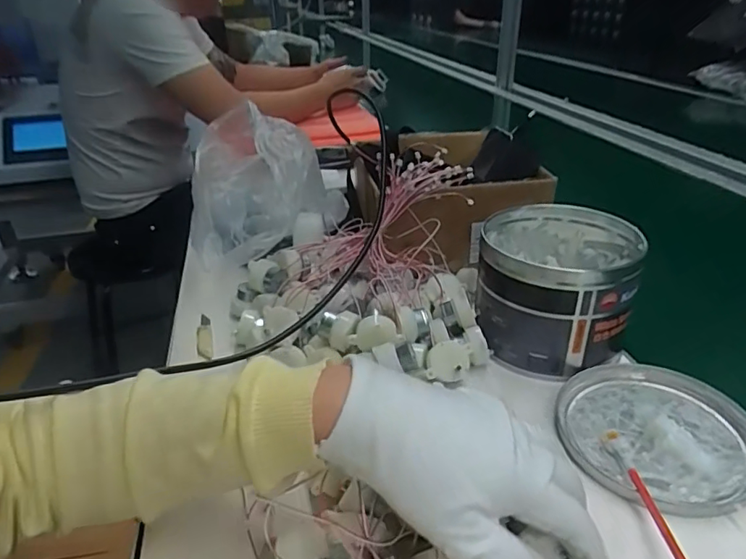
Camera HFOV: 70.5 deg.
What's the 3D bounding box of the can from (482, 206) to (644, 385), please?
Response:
[{"bbox_3d":[0.159,0.008,0.461,0.124,0.098,0.130,-2,29,1],"label":"can"}]

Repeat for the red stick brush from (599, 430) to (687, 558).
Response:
[{"bbox_3d":[0.168,0.133,0.327,0.010,0.009,0.104,-4,29,-2],"label":"red stick brush"}]

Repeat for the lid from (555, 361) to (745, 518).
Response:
[{"bbox_3d":[0.203,0.106,0.376,0.129,0.015,0.129,-2,29,1],"label":"lid"}]

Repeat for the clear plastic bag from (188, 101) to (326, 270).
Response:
[{"bbox_3d":[-0.130,-0.107,0.574,0.130,0.109,0.215,-8,30,-12],"label":"clear plastic bag"}]

